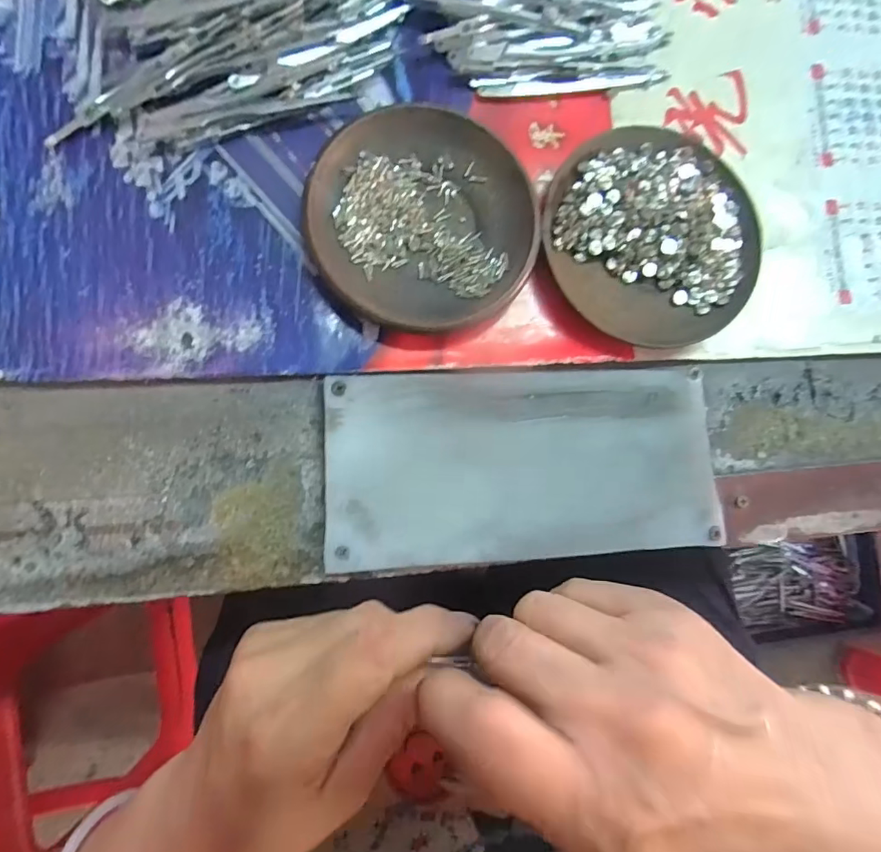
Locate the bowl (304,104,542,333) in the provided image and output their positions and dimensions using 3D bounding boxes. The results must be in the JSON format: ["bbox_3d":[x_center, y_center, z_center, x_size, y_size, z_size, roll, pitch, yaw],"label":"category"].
[{"bbox_3d":[-0.009,-0.102,0.257,0.109,0.014,0.110,0,86,-7],"label":"bowl"}]

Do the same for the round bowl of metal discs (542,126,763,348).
[{"bbox_3d":[0.112,-0.100,0.271,0.108,0.019,0.114,0,86,-7],"label":"round bowl of metal discs"}]

